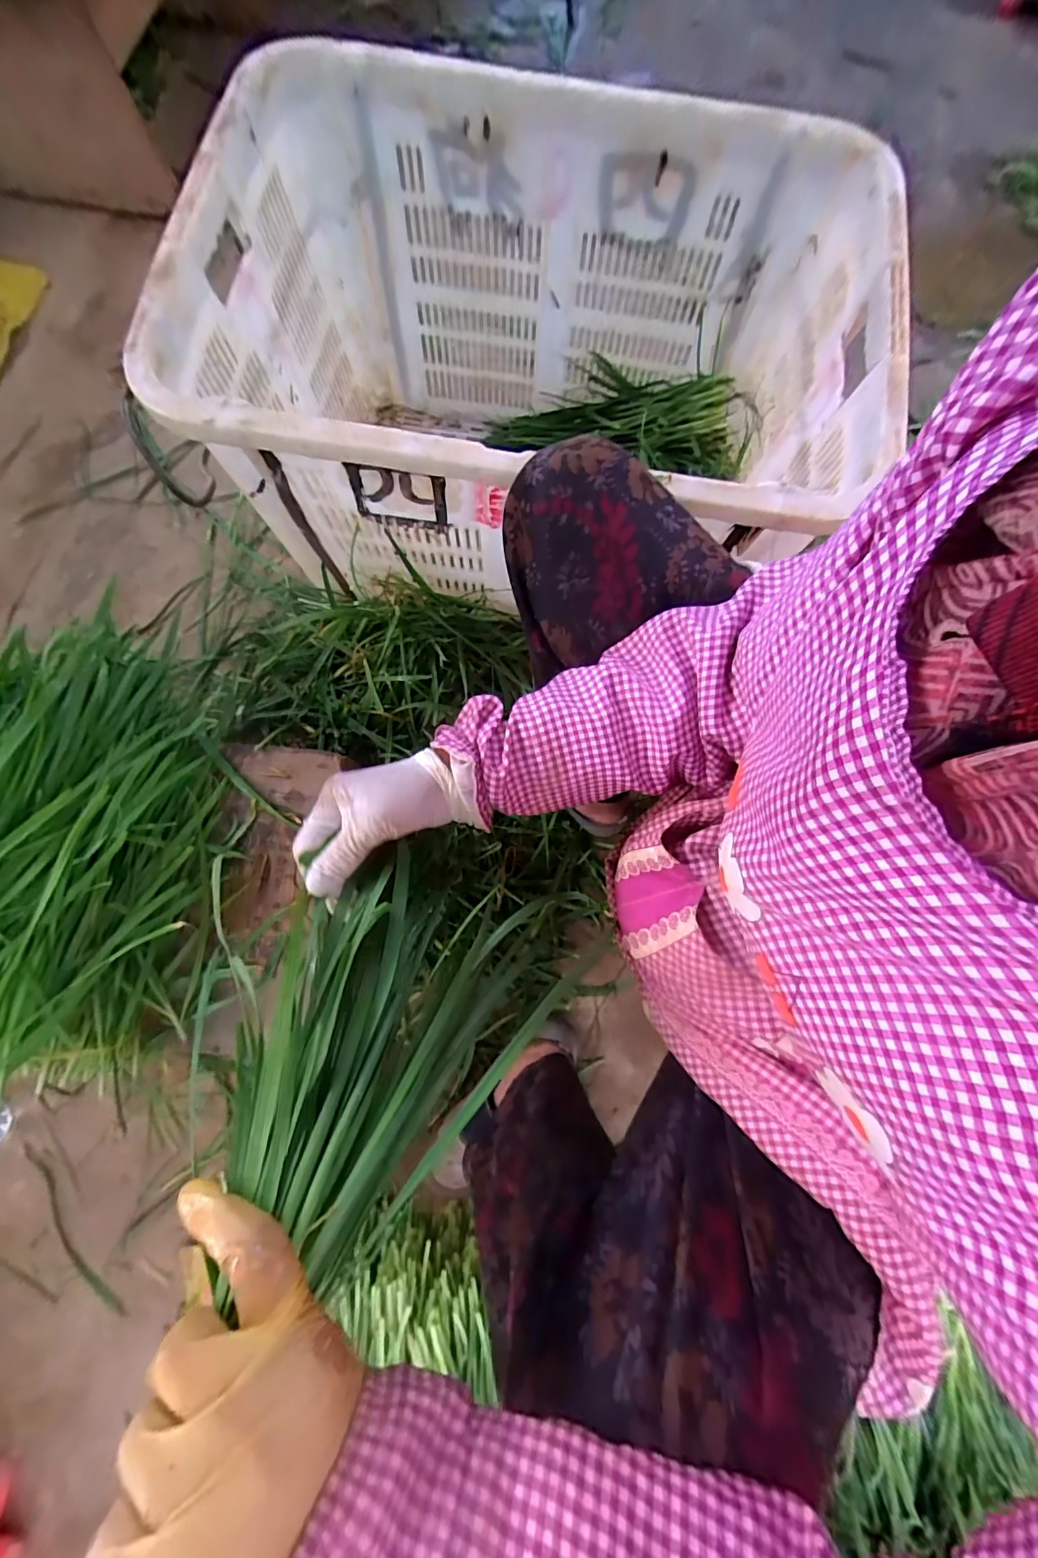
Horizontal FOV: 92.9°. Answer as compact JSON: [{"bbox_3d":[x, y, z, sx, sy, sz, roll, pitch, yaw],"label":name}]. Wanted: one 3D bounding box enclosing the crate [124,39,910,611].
[{"bbox_3d":[0.025,-0.463,0.621,0.659,0.364,0.503,6,80,0],"label":"crate"}]

